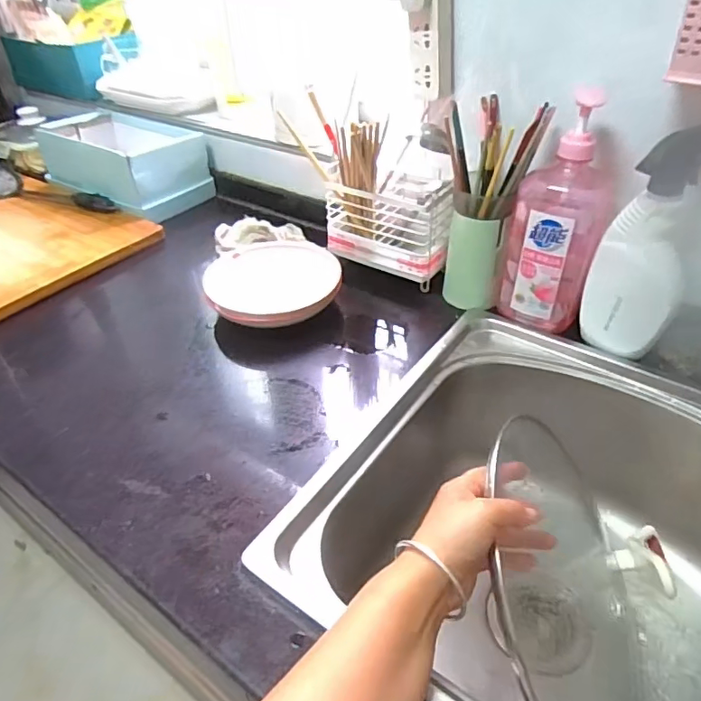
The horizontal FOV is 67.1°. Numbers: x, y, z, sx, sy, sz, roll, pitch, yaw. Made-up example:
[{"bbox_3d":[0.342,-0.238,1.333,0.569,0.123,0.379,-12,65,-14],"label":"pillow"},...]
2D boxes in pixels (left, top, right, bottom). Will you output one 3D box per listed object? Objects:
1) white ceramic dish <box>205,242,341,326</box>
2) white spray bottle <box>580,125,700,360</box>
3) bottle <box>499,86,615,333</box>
[{"bbox_3d":[-0.102,-0.091,0.672,0.158,0.041,0.145,-2,40,1],"label":"white ceramic dish"},{"bbox_3d":[0.304,-0.099,0.546,0.082,0.229,0.059,5,40,9],"label":"white spray bottle"},{"bbox_3d":[0.238,-0.145,0.601,0.097,0.235,0.083,21,45,26],"label":"bottle"}]

